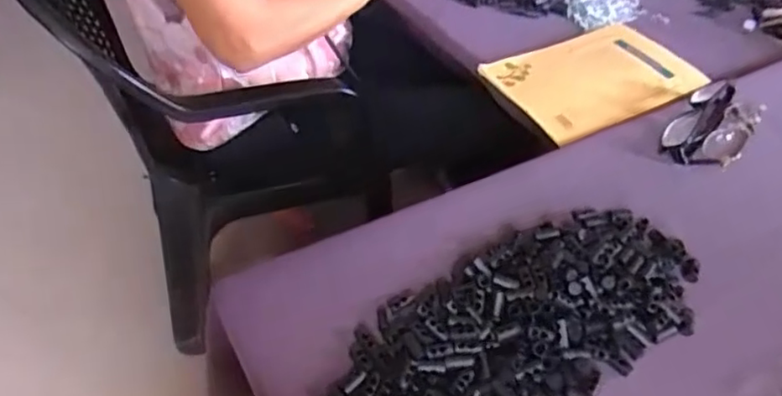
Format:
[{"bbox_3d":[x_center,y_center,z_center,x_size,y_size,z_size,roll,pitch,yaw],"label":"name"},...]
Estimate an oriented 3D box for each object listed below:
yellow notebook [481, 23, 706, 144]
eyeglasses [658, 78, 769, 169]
[{"bbox_3d":[0.220,-0.132,0.650,0.211,0.009,0.132,-23,50,-21],"label":"yellow notebook"},{"bbox_3d":[0.297,-0.066,0.571,0.064,0.028,0.112,28,52,25],"label":"eyeglasses"}]

